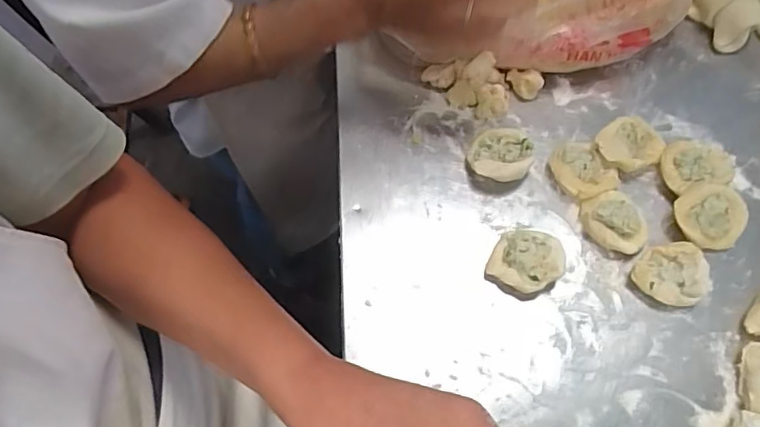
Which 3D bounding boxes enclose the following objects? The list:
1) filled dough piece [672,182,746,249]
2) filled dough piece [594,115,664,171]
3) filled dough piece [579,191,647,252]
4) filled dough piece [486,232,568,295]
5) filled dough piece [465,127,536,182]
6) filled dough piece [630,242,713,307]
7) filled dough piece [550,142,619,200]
[{"bbox_3d":[0.277,0.003,0.457,0.050,0.029,0.054,-1,65,1],"label":"filled dough piece"},{"bbox_3d":[0.224,-0.061,0.488,0.051,0.026,0.050,-1,65,1],"label":"filled dough piece"},{"bbox_3d":[0.199,0.005,0.464,0.049,0.027,0.054,3,65,3],"label":"filled dough piece"},{"bbox_3d":[0.122,0.040,0.452,0.055,0.027,0.049,27,68,13],"label":"filled dough piece"},{"bbox_3d":[0.108,-0.051,0.492,0.054,0.029,0.049,9,65,6],"label":"filled dough piece"},{"bbox_3d":[0.238,0.050,0.441,0.051,0.031,0.052,-1,65,1],"label":"filled dough piece"},{"bbox_3d":[0.180,-0.037,0.487,0.045,0.023,0.054,-38,69,-15],"label":"filled dough piece"}]

